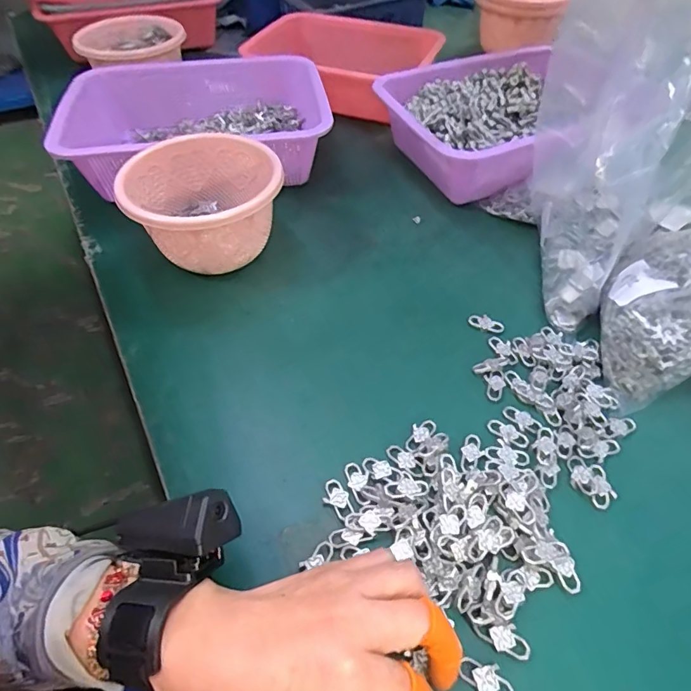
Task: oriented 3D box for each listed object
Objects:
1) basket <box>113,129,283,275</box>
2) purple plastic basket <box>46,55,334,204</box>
[{"bbox_3d":[-0.135,-0.131,0.464,0.141,0.094,0.134,0,50,0],"label":"basket"},{"bbox_3d":[-0.179,-0.269,0.570,0.326,0.090,0.203,-13,52,-11],"label":"purple plastic basket"}]

